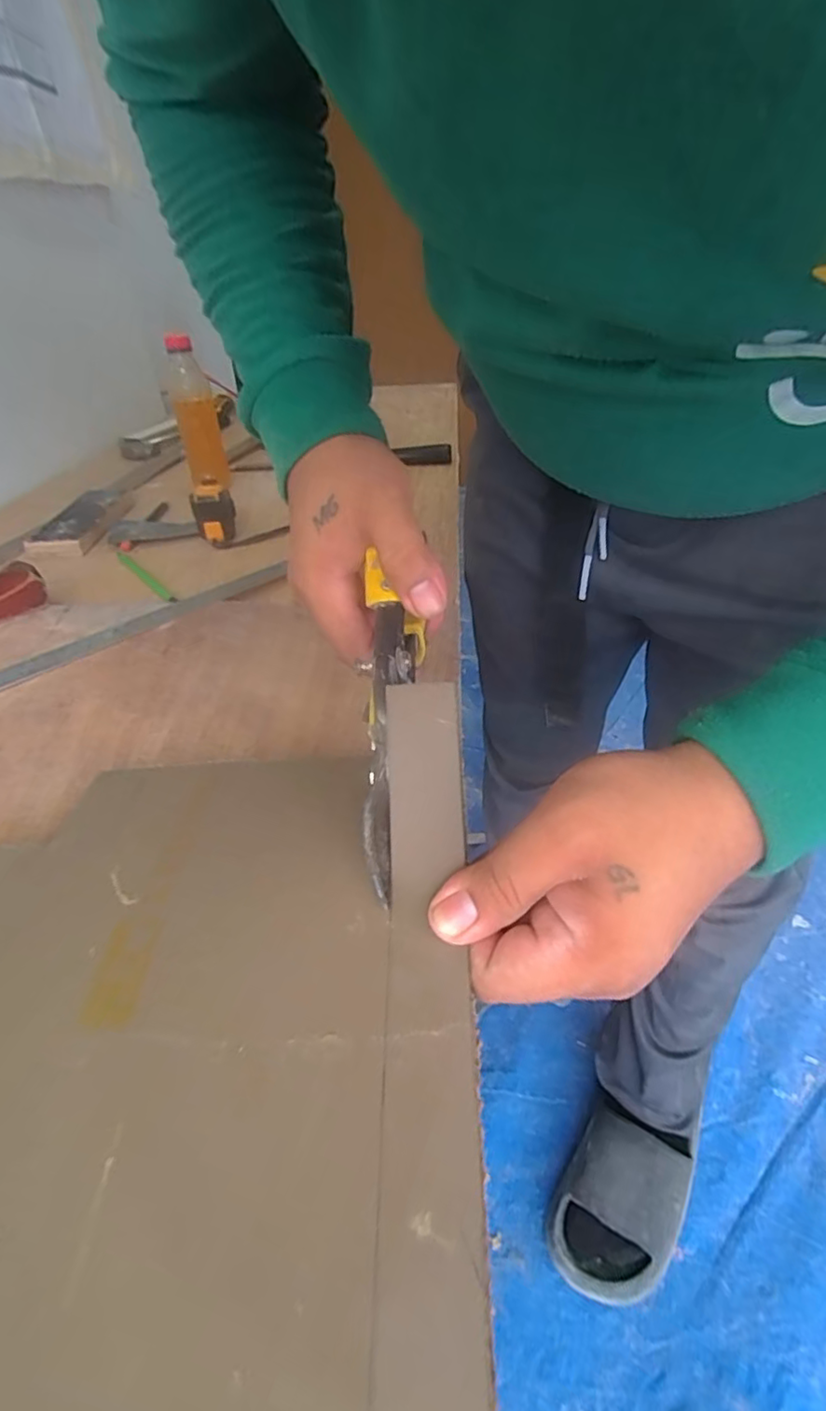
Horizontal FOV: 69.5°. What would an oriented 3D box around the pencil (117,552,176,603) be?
[{"bbox_3d":[-0.264,-0.128,0.585,0.012,0.008,0.161,-27,44,-31],"label":"pencil"}]

